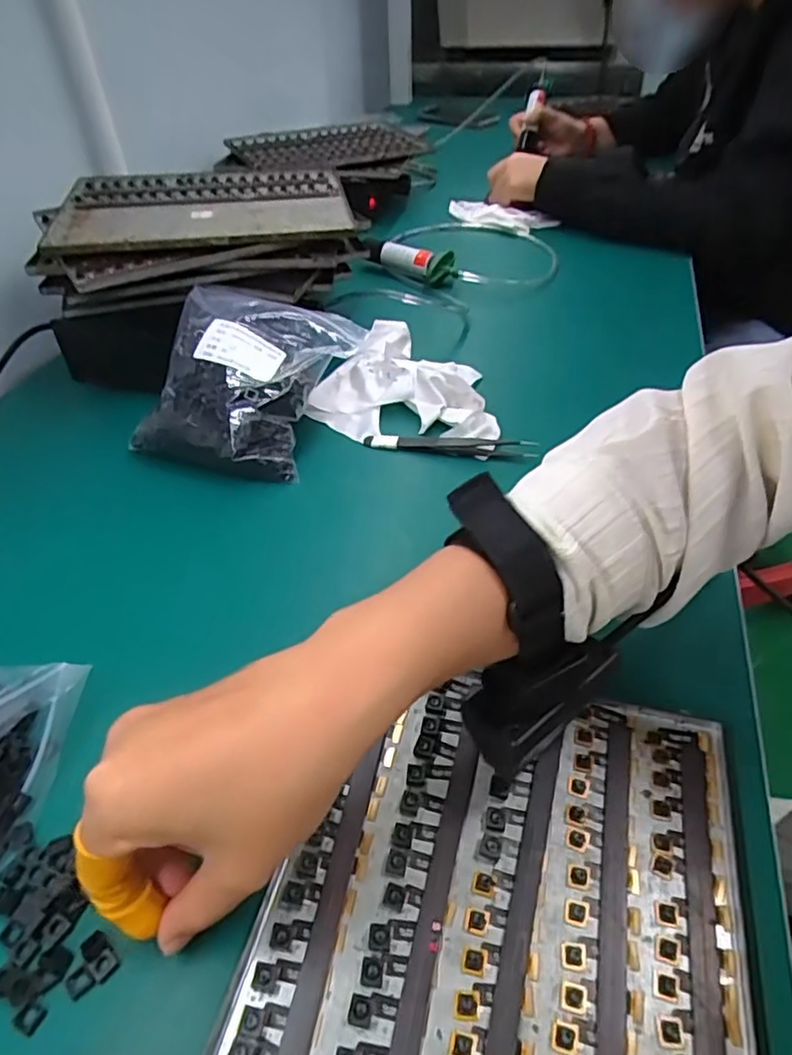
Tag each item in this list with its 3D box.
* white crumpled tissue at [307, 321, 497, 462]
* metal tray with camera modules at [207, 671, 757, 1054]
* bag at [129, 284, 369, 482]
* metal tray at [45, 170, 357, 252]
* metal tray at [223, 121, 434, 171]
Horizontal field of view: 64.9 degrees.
[{"bbox_3d":[-0.012,-0.125,0.511,0.119,0.026,0.216,-18,46,-16],"label":"white crumpled tissue"},{"bbox_3d":[0.036,0.168,0.231,0.178,0.007,0.241,11,46,11],"label":"metal tray with camera modules"},{"bbox_3d":[-0.115,-0.117,0.477,0.138,0.066,0.149,9,45,11],"label":"bag"},{"bbox_3d":[-0.172,-0.288,0.561,0.249,0.012,0.186,-9,45,-6],"label":"metal tray"},{"bbox_3d":[-0.097,-0.538,0.874,0.262,0.021,0.168,-8,45,-7],"label":"metal tray"}]

